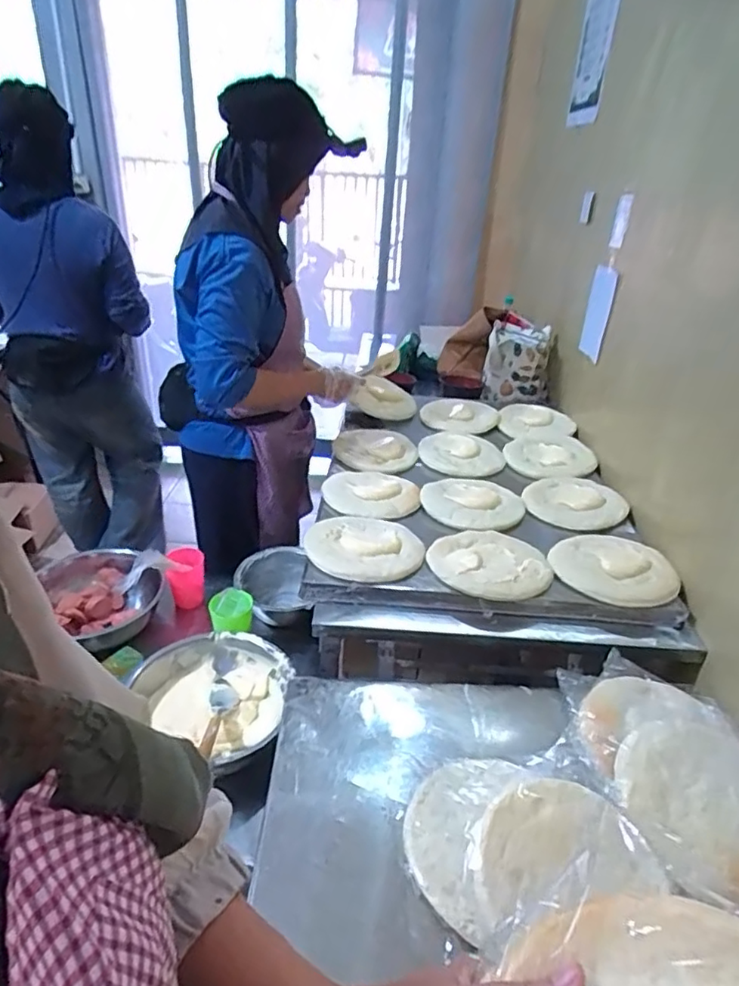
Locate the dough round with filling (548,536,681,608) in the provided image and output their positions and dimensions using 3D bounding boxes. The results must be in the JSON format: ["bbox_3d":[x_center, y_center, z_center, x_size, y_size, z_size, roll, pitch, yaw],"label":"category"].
[{"bbox_3d":[0.413,0.118,0.984,0.198,0.018,0.192,3,28,-2],"label":"dough round with filling"}]

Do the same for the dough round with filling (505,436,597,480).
[{"bbox_3d":[0.432,-0.095,1.394,0.207,0.019,0.218,3,28,-2],"label":"dough round with filling"}]

